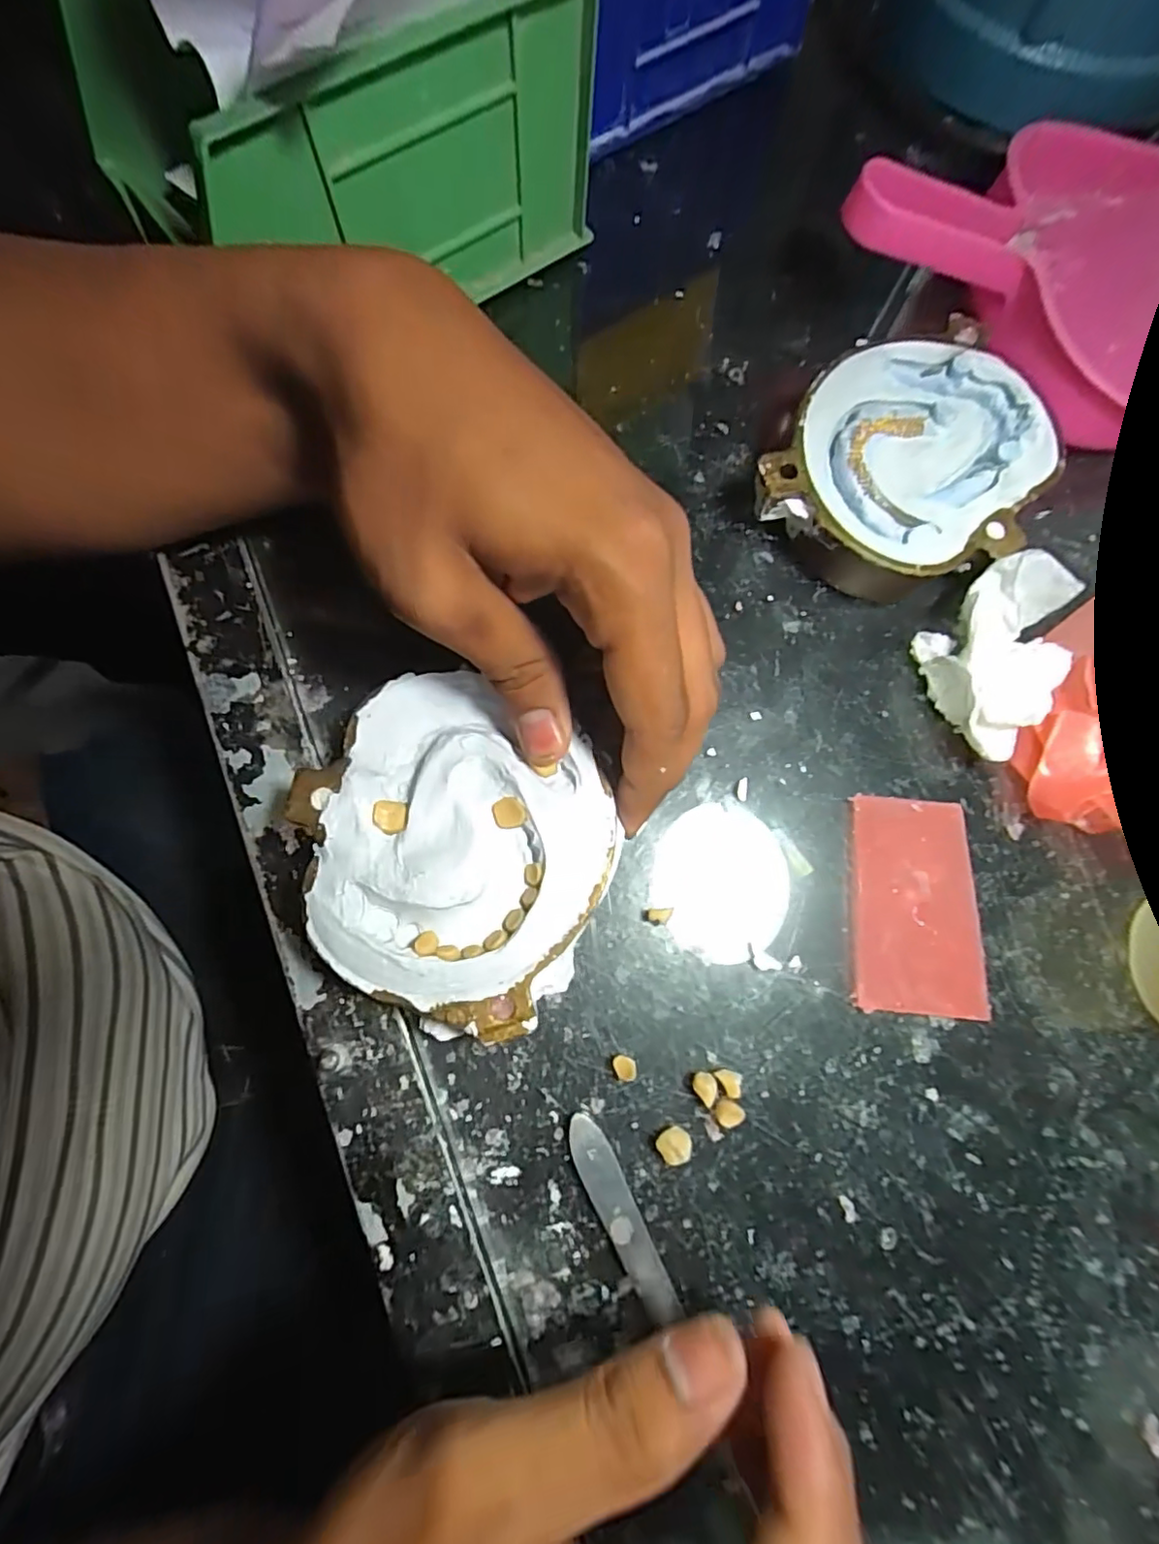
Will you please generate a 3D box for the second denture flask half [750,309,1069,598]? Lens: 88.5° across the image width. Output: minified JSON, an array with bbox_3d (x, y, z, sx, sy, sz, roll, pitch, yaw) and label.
[{"bbox_3d":[0.132,-0.122,0.237,0.096,0.035,0.113,39,79,7],"label":"second denture flask half"}]

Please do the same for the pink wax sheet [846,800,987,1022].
[{"bbox_3d":[0.122,0.048,0.216,0.046,0.004,0.075,3,77,-1],"label":"pink wax sheet"}]

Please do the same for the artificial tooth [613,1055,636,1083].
[{"bbox_3d":[0.015,0.099,0.199,0.007,0.008,0.007,0,77,-2],"label":"artificial tooth"}]

